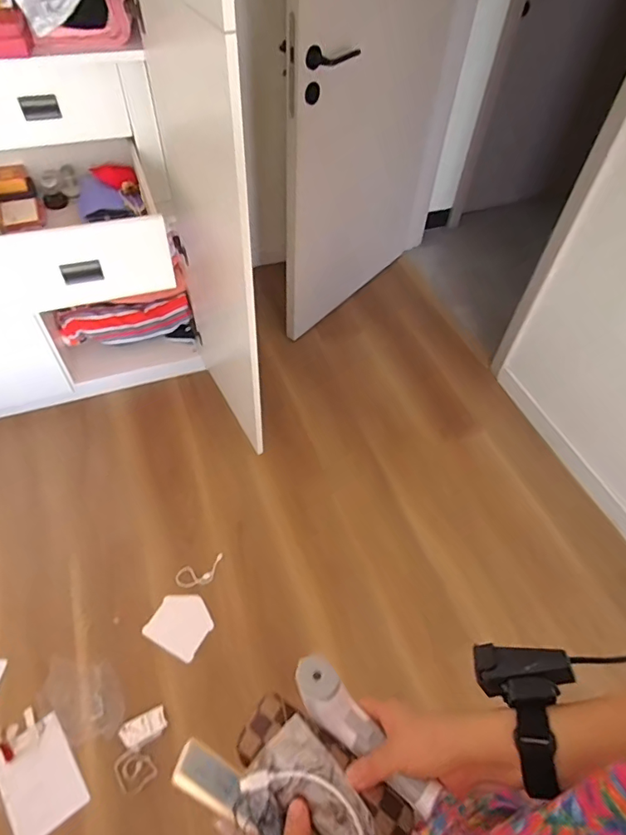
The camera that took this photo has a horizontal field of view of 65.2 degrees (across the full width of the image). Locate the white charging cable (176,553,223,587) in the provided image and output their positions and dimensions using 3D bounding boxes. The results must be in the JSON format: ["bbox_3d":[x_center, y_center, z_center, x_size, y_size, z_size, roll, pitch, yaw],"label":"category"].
[{"bbox_3d":[-0.320,0.446,1.409,0.141,0.006,0.070,-18,55,-17],"label":"white charging cable"}]

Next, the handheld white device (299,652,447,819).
[{"bbox_3d":[0.040,0.267,0.416,0.150,0.041,0.033,46,59,8],"label":"handheld white device"}]

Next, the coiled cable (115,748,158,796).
[{"bbox_3d":[-0.401,0.791,1.102,0.075,0.012,0.082,-29,58,-26],"label":"coiled cable"}]

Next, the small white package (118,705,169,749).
[{"bbox_3d":[-0.398,0.727,1.150,0.103,0.008,0.055,-24,57,-20],"label":"small white package"}]

